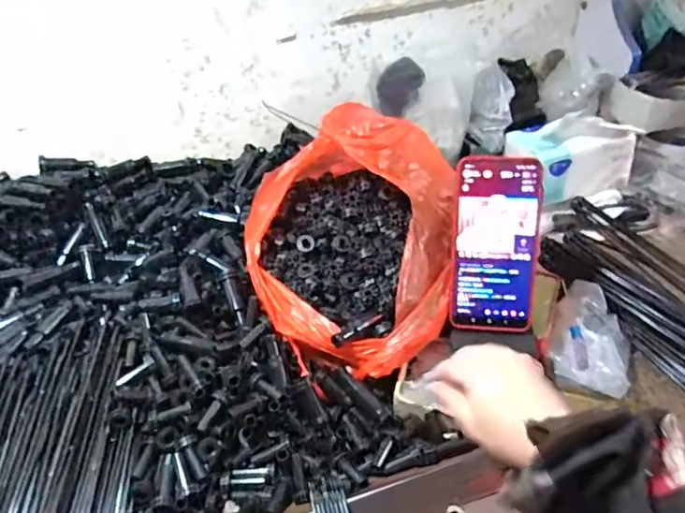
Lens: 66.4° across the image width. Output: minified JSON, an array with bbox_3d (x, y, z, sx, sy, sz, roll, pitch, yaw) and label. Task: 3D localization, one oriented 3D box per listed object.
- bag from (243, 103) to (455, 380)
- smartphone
[{"bbox_3d":[0.007,-0.025,0.546,0.208,0.156,0.248,0,38,9],"label":"bag"},{"bbox_3d":[0.146,-0.011,0.495,0.081,0.165,0.013,1,9,10],"label":"smartphone"}]

